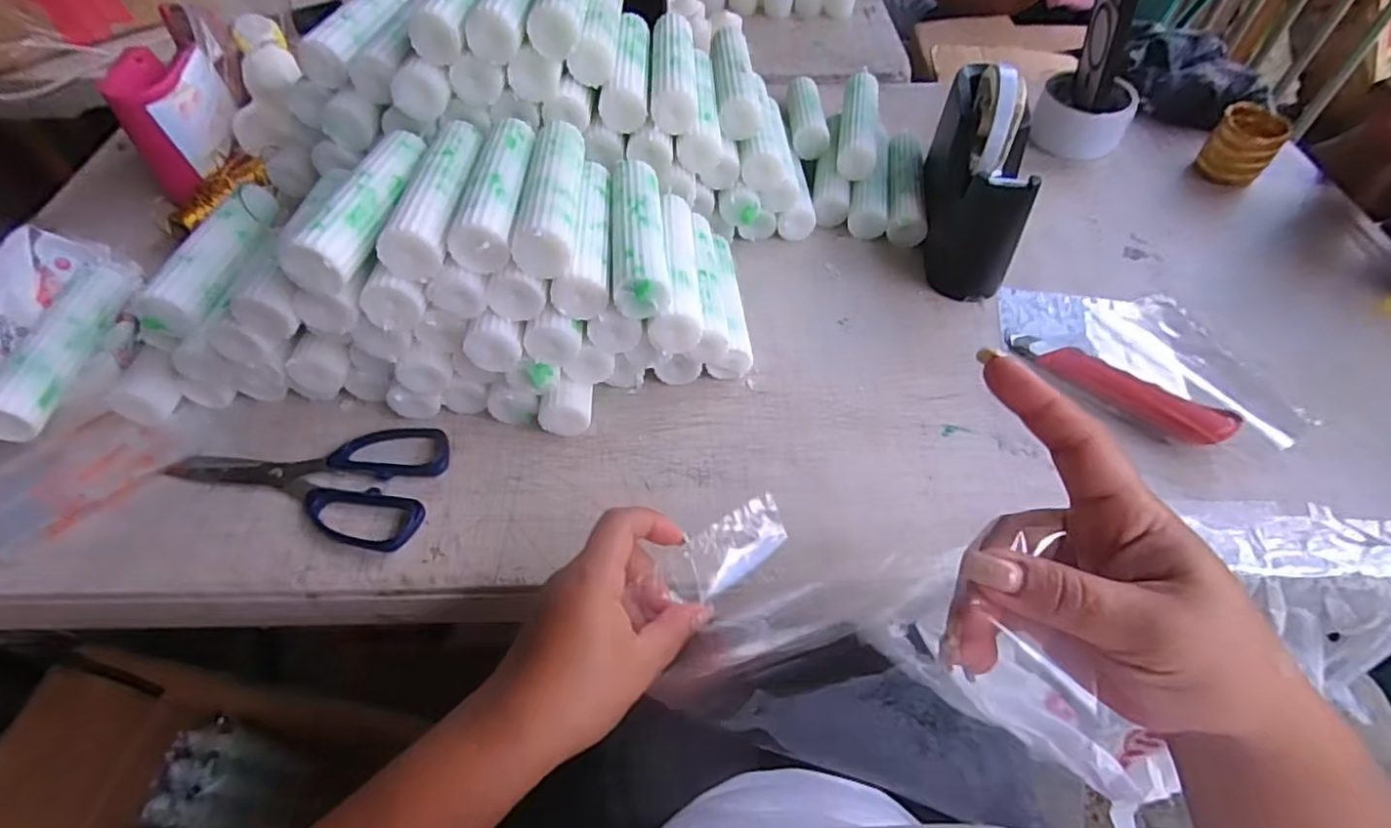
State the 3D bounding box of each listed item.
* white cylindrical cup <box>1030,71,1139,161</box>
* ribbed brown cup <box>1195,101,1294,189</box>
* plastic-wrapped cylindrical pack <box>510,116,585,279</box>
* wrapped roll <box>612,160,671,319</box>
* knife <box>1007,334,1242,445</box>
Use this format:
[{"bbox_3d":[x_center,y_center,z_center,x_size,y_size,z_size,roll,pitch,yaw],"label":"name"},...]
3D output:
[{"bbox_3d":[0.371,-0.285,0.623,0.072,0.047,0.072,1,52,-1],"label":"white cylindrical cup"},{"bbox_3d":[0.508,-0.248,0.605,0.052,0.054,0.050,1,52,-1],"label":"ribbed brown cup"},{"bbox_3d":[-0.087,-0.139,0.396,0.032,0.026,0.131,-2,53,-1],"label":"plastic-wrapped cylindrical pack"},{"bbox_3d":[-0.037,-0.121,0.415,0.033,0.026,0.139,-4,54,-3],"label":"wrapped roll"},{"bbox_3d":[0.292,-0.021,0.456,0.144,0.023,0.024,36,60,24],"label":"knife"}]

